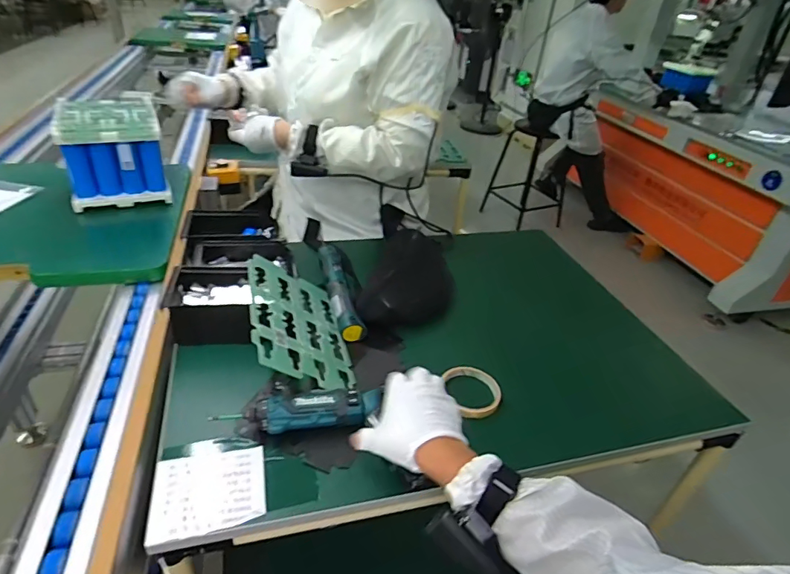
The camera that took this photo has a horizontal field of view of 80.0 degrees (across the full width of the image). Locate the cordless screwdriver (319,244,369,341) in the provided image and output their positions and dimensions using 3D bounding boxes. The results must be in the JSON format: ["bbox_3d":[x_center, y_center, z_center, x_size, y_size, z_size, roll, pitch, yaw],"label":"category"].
[{"bbox_3d":[-0.101,0.002,0.847,0.045,0.042,0.271,-5,36,-17],"label":"cordless screwdriver"}]

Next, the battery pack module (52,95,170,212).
[{"bbox_3d":[-0.591,-0.287,0.993,0.174,0.154,0.210,-12,38,-26],"label":"battery pack module"}]

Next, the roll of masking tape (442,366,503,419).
[{"bbox_3d":[0.109,0.150,0.678,0.088,0.021,0.087,5,34,-3],"label":"roll of masking tape"}]

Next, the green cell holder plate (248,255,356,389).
[{"bbox_3d":[-0.142,0.050,0.703,0.165,0.007,0.250,30,22,-35],"label":"green cell holder plate"}]

